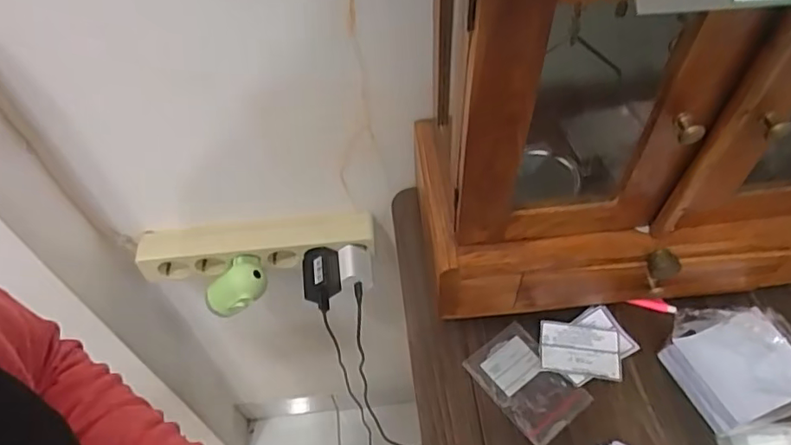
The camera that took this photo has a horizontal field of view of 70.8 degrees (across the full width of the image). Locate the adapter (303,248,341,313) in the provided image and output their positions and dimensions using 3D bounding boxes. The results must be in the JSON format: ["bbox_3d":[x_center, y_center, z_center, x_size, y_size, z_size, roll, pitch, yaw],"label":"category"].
[{"bbox_3d":[-0.090,0.068,0.680,0.042,0.039,0.066,-5,52,-1],"label":"adapter"}]

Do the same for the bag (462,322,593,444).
[{"bbox_3d":[0.123,0.149,0.522,0.068,0.008,0.101,-33,57,-21],"label":"bag"}]

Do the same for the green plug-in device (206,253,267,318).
[{"bbox_3d":[-0.192,0.082,0.681,0.076,0.056,0.050,-30,56,-19],"label":"green plug-in device"}]

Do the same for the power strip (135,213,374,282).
[{"bbox_3d":[-0.171,0.030,0.705,0.284,0.053,0.043,-6,52,-1],"label":"power strip"}]

